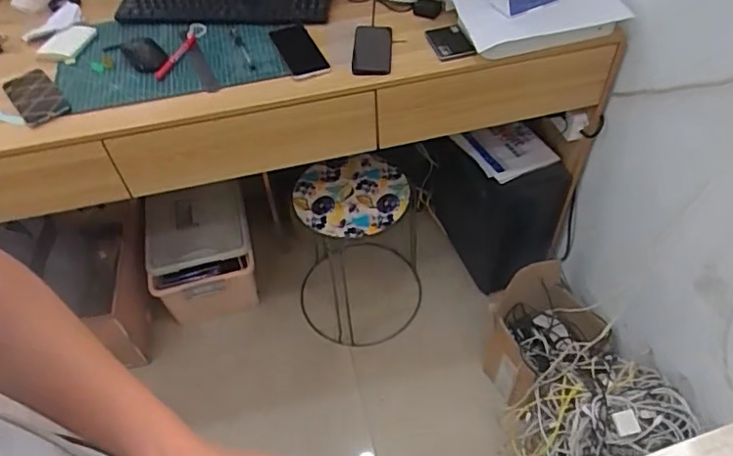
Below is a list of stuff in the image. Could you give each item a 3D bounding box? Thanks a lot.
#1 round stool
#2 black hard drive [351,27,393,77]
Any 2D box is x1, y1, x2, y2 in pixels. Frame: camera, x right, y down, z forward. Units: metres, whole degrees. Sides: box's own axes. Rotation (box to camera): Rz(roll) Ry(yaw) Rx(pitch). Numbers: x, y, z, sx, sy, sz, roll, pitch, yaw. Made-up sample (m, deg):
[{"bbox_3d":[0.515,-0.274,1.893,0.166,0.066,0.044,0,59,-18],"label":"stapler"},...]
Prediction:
[{"bbox_3d":[-0.014,0.062,1.467,0.300,0.451,0.305,-2,50,2],"label":"round stool"},{"bbox_3d":[0.012,-0.338,1.047,0.071,0.019,0.151,1,50,4],"label":"black hard drive"}]

